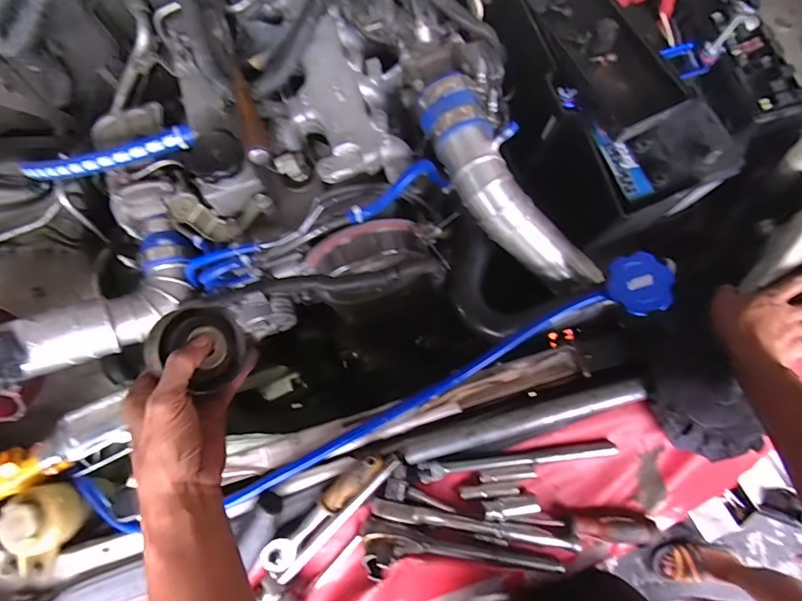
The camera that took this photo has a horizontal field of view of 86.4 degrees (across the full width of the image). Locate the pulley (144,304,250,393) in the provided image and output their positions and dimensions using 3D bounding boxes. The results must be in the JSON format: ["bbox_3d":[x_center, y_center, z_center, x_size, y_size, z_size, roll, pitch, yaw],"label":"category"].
[{"bbox_3d":[-0.183,0.042,0.389,0.032,0.083,0.073,-16,38,37],"label":"pulley"}]

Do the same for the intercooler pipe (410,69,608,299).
[{"bbox_3d":[0.127,-0.134,0.532,0.106,0.085,0.321,-38,95,-7],"label":"intercooler pipe"}]

